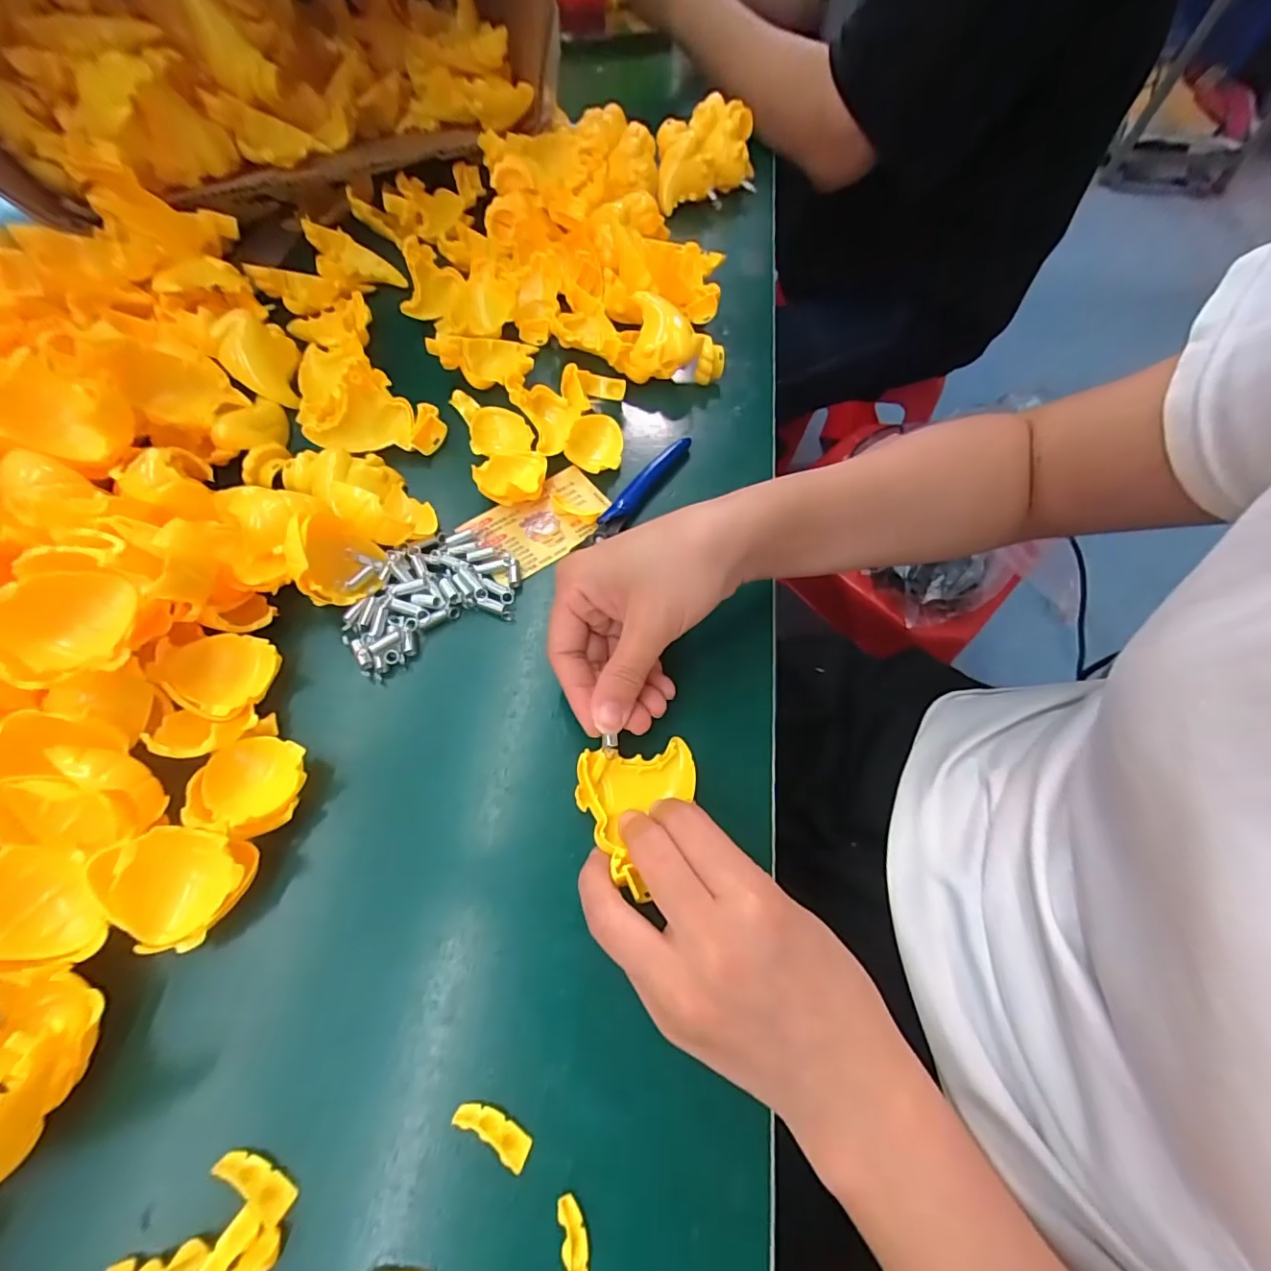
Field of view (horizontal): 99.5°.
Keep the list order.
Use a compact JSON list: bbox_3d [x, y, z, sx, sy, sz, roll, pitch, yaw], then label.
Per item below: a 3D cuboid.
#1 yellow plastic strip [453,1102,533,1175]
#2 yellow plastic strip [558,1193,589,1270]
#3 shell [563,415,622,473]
[{"bbox_3d":[-0.051,0.180,0.195,0.029,0.007,0.010,27,65,12],"label":"yellow plastic strip"},{"bbox_3d":[-0.021,0.210,0.182,0.010,0.004,0.029,6,54,-15],"label":"yellow plastic strip"},{"bbox_3d":[-0.025,-0.126,0.351,0.033,0.016,0.045,10,62,3],"label":"shell"}]

